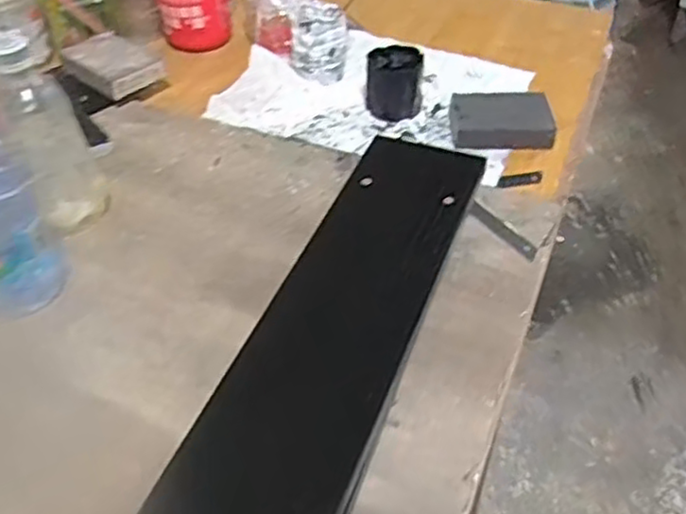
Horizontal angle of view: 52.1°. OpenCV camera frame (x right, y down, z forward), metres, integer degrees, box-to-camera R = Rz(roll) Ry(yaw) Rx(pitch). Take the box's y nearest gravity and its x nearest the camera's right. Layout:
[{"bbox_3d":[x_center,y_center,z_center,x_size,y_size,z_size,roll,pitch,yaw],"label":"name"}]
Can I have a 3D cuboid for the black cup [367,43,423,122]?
[{"bbox_3d":[0.055,-0.187,0.756,0.060,0.055,0.065,4,43,7],"label":"black cup"}]

